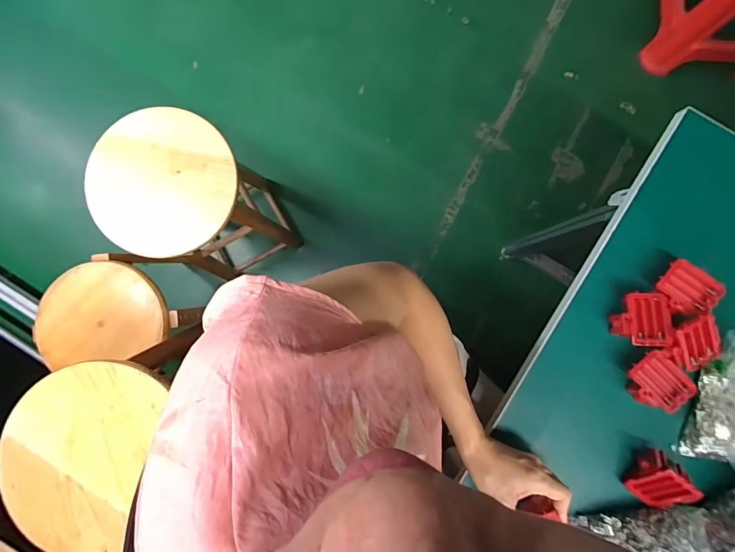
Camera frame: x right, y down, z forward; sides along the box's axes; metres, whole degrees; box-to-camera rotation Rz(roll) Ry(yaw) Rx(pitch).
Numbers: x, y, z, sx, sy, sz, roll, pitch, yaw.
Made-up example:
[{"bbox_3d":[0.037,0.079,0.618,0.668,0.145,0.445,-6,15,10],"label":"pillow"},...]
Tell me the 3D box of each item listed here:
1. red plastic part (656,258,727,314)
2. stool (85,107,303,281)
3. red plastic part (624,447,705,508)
[{"bbox_3d":[0.397,0.016,0.458,0.061,0.017,0.050,35,88,2],"label":"red plastic part"},{"bbox_3d":[-0.382,-0.162,0.925,0.289,0.482,0.270,-33,87,-1],"label":"stool"},{"bbox_3d":[0.375,0.256,0.481,0.064,0.068,0.048,34,43,2],"label":"red plastic part"}]

